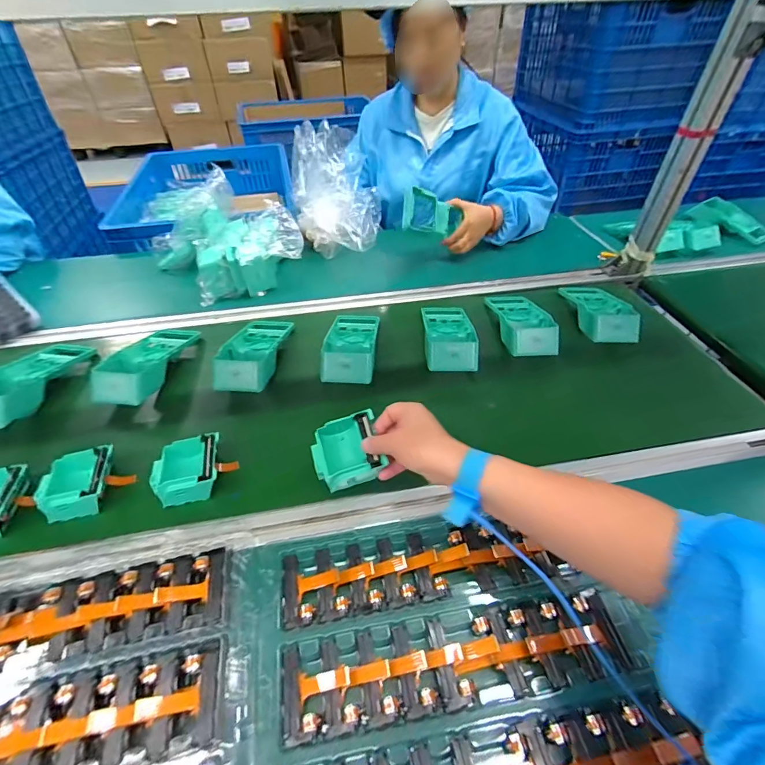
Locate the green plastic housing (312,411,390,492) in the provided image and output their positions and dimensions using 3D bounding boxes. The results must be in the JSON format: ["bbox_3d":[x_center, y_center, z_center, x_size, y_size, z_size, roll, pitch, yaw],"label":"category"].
[{"bbox_3d":[-0.041,0.086,0.473,0.075,0.046,0.077,-15,68,-3],"label":"green plastic housing"}]

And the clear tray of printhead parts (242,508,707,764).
[{"bbox_3d":[0.057,0.245,0.346,0.344,0.022,0.267,-6,44,-6],"label":"clear tray of printhead parts"}]

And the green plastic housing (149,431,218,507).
[{"bbox_3d":[-0.242,0.115,0.490,0.077,0.046,0.084,-10,46,-9],"label":"green plastic housing"}]

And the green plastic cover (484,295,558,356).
[{"bbox_3d":[0.248,-0.115,0.710,0.092,0.047,0.197,1,45,2],"label":"green plastic cover"}]

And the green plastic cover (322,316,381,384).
[{"bbox_3d":[-0.052,-0.073,0.671,0.089,0.042,0.195,2,45,3],"label":"green plastic cover"}]

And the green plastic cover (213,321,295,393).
[{"bbox_3d":[-0.213,-0.061,0.651,0.090,0.049,0.198,3,45,4],"label":"green plastic cover"}]

